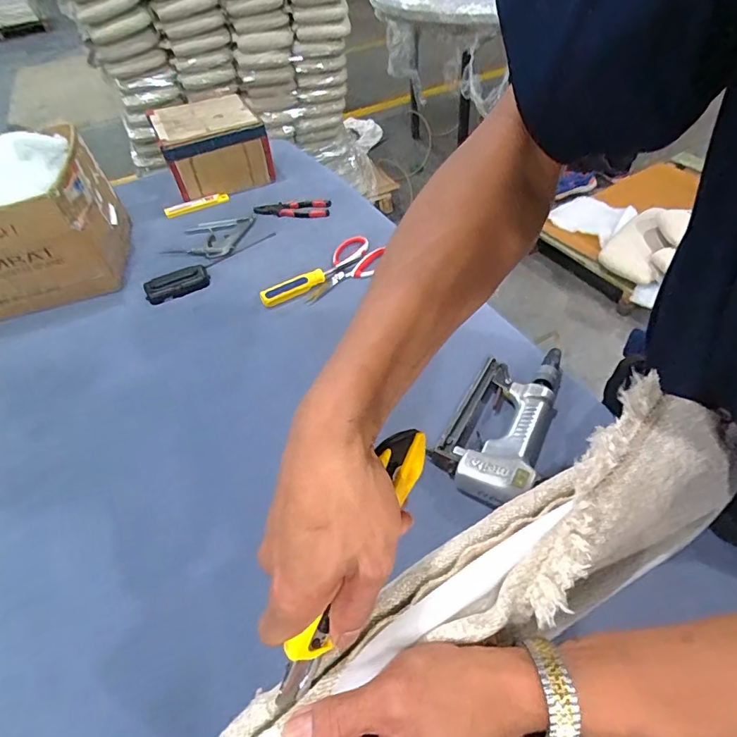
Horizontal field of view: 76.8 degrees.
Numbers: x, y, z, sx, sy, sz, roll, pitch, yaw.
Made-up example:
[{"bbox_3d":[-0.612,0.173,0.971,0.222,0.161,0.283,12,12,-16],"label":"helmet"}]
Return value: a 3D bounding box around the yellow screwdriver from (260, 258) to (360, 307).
[{"bbox_3d":[-0.099,-0.152,0.798,0.182,0.028,0.021,-31,54,-20],"label":"yellow screwdriver"}]

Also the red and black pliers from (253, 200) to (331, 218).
[{"bbox_3d":[-0.157,-0.329,0.964,0.151,0.017,0.054,-4,49,3],"label":"red and black pliers"}]

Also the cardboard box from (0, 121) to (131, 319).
[{"bbox_3d":[-0.607,-0.241,0.782,0.293,0.227,0.217,-11,50,-5],"label":"cardboard box"}]

